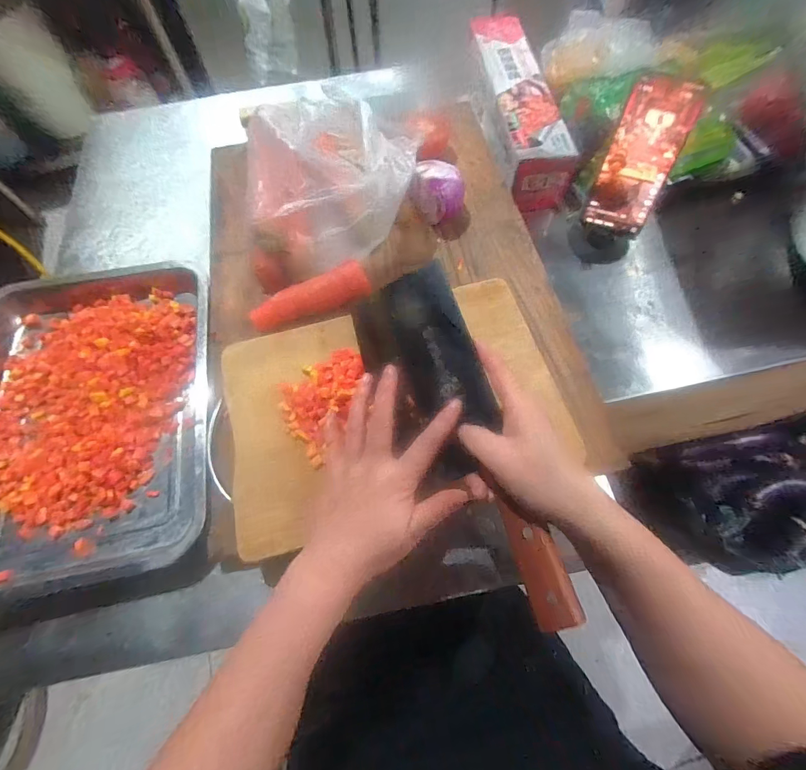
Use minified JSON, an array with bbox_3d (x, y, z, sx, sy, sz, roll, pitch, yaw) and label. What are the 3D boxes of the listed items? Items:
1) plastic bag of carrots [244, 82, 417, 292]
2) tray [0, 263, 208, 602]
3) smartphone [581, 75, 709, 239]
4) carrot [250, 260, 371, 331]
[{"bbox_3d":[-0.080,-0.214,0.418,0.188,0.115,0.173,-3,66,0],"label":"plastic bag of carrots"},{"bbox_3d":[-0.335,0.017,0.405,0.261,0.040,0.358,-11,66,-4],"label":"tray"},{"bbox_3d":[0.262,-0.247,0.431,0.069,0.149,0.012,17,32,9],"label":"smartphone"},{"bbox_3d":[-0.099,-0.092,0.415,0.125,0.032,0.041,-18,67,-7],"label":"carrot"}]

